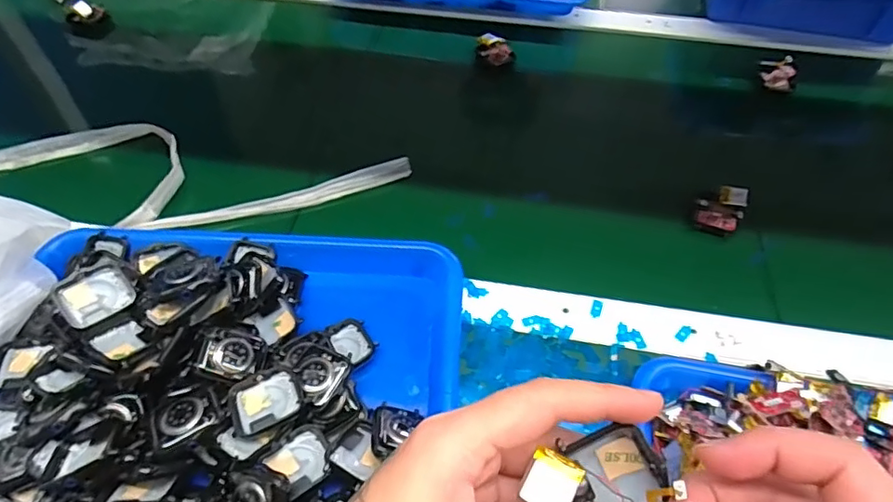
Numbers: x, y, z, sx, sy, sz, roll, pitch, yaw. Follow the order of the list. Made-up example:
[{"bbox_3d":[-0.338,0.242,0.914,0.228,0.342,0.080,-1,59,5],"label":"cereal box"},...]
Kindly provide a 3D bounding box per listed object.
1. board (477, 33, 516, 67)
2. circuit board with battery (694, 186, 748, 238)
[{"bbox_3d":[0.057,-0.236,0.624,0.036,0.009,0.044,-19,73,-9],"label":"board"},{"bbox_3d":[0.249,-0.040,0.482,0.038,0.016,0.053,31,61,21],"label":"circuit board with battery"}]

